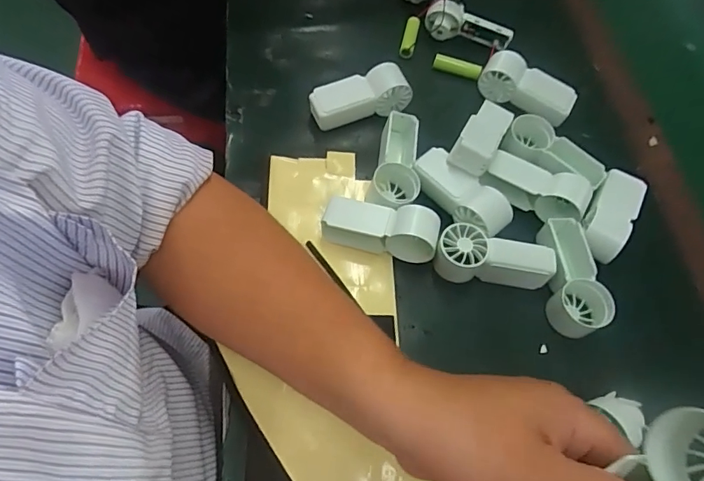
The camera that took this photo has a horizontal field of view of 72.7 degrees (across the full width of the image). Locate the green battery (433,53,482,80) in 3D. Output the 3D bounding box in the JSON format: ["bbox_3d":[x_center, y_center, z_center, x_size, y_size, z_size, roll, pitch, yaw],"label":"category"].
[{"bbox_3d":[0.112,-0.185,0.505,0.049,0.015,0.012,21,63,4],"label":"green battery"}]

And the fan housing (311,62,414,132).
[{"bbox_3d":[0.007,-0.136,0.455,0.092,0.033,0.035,-13,66,-13],"label":"fan housing"}]

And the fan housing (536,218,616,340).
[{"bbox_3d":[0.179,0.029,0.386,0.041,0.033,0.092,3,67,-9],"label":"fan housing"}]

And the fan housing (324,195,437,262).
[{"bbox_3d":[0.024,-0.013,0.384,0.090,0.035,0.033,15,63,0],"label":"fan housing"}]

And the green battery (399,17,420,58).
[{"bbox_3d":[0.062,-0.217,0.511,0.015,0.013,0.049,14,63,0],"label":"green battery"}]

